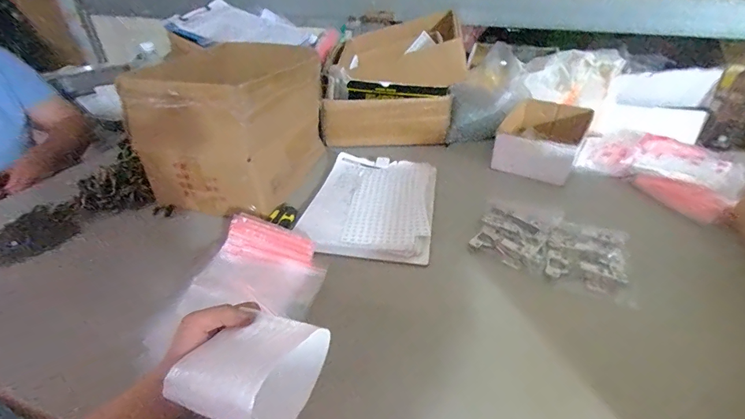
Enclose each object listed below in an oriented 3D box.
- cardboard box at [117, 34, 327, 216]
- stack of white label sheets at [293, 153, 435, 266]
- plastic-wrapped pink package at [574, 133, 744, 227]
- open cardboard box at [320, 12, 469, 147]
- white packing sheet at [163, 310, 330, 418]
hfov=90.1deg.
[{"bbox_3d":[-0.279,-0.180,0.769,0.269,0.226,0.320,7,35,7],"label":"cardboard box"},{"bbox_3d":[0.002,-0.019,0.728,0.231,0.015,0.316,7,35,7],"label":"stack of white label sheets"},{"bbox_3d":[0.583,-0.094,0.777,0.166,0.081,0.302,-23,42,-31],"label":"plastic-wrapped pink package"},{"bbox_3d":[0.050,-0.320,0.955,0.330,0.247,0.238,3,35,2],"label":"open cardboard box"},{"bbox_3d":[-0.116,0.140,0.352,0.129,0.049,0.108,17,38,21],"label":"white packing sheet"}]

